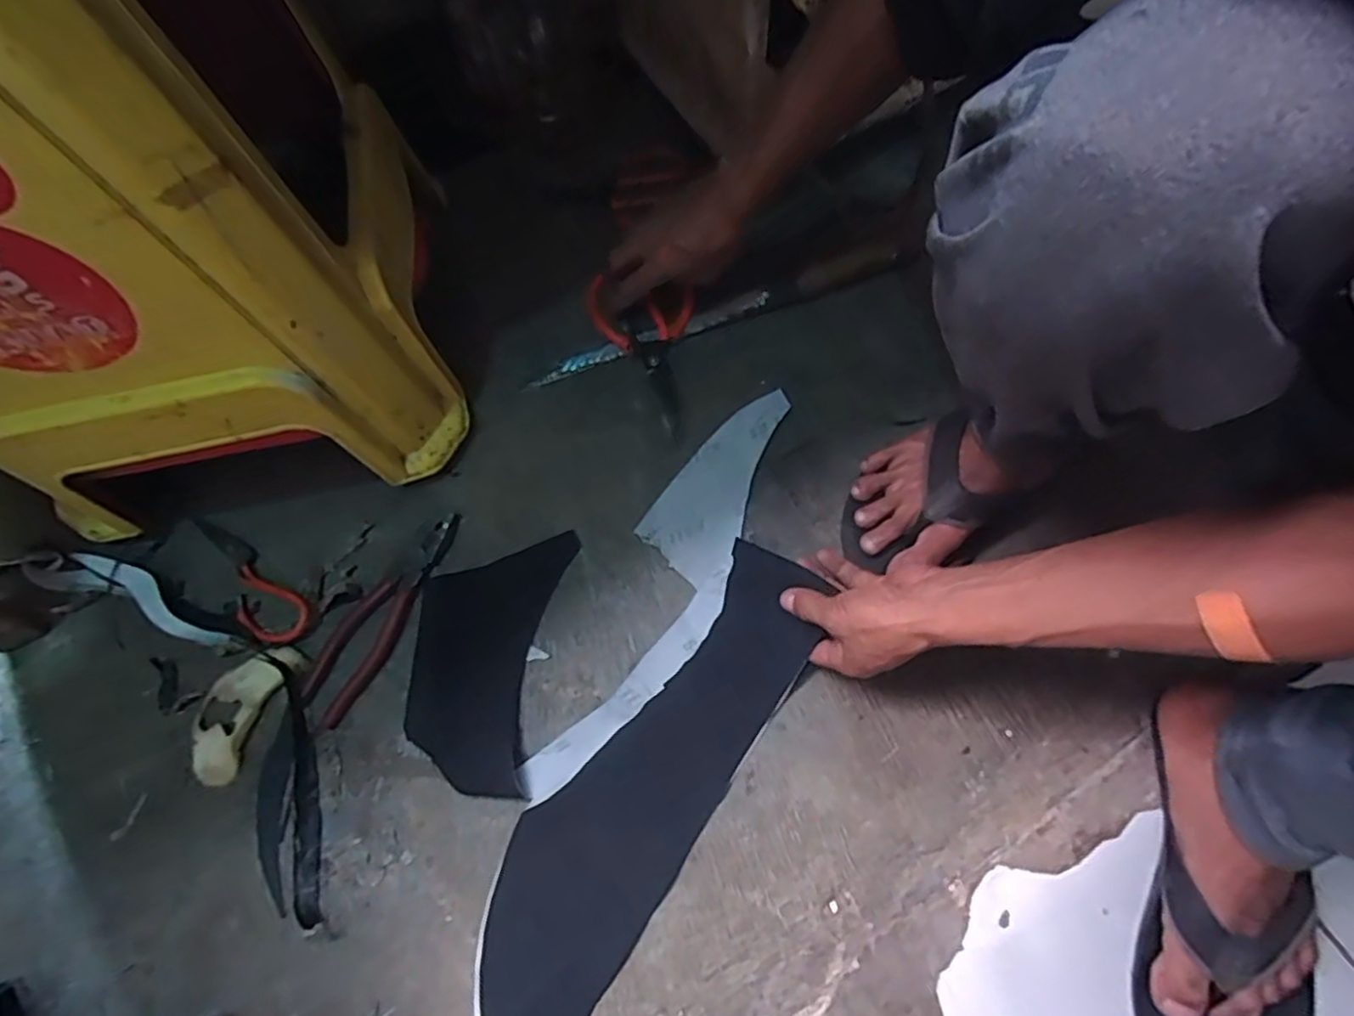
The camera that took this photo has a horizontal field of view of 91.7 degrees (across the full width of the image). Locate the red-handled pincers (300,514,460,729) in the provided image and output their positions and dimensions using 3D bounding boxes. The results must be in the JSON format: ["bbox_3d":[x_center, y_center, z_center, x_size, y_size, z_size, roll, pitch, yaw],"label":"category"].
[{"bbox_3d":[-0.244,0.089,0.557,0.054,0.011,0.189,36,75,13],"label":"red-handled pincers"}]

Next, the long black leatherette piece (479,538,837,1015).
[{"bbox_3d":[-0.030,0.221,0.507,0.109,0.035,0.418,33,79,12],"label":"long black leatherette piece"}]

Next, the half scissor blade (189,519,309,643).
[{"bbox_3d":[-0.378,0.064,0.572,0.146,0.007,0.047,36,75,13],"label":"half scissor blade"}]

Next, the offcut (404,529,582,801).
[{"bbox_3d":[-0.161,0.118,0.544,0.106,0.025,0.210,8,71,5],"label":"offcut"}]

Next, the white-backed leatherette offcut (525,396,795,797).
[{"bbox_3d":[-0.003,0.063,0.569,0.089,0.007,0.394,23,73,10],"label":"white-backed leatherette offcut"}]

